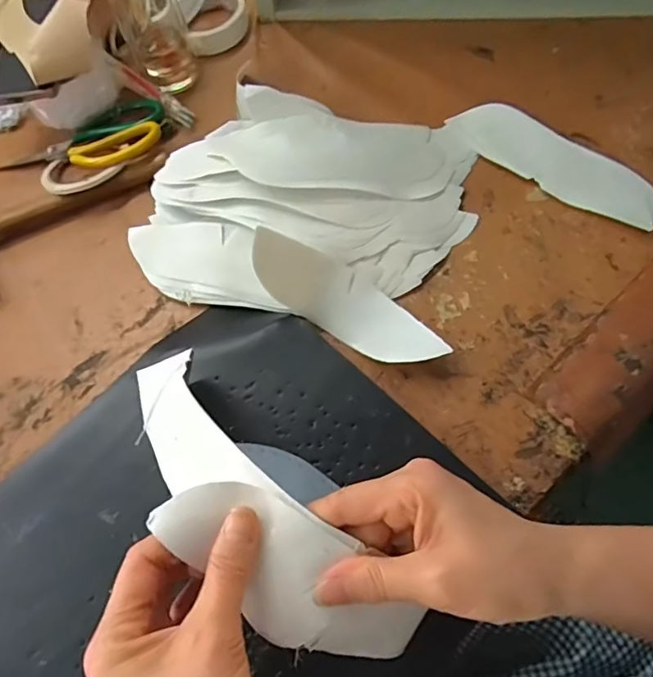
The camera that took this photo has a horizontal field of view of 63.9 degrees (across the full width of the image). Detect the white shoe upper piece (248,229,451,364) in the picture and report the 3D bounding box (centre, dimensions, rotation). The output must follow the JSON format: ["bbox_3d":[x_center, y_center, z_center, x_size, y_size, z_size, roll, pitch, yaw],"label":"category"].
[{"bbox_3d":[0.018,-0.034,0.438,0.168,0.053,0.057,31,71,-5],"label":"white shoe upper piece"}]

